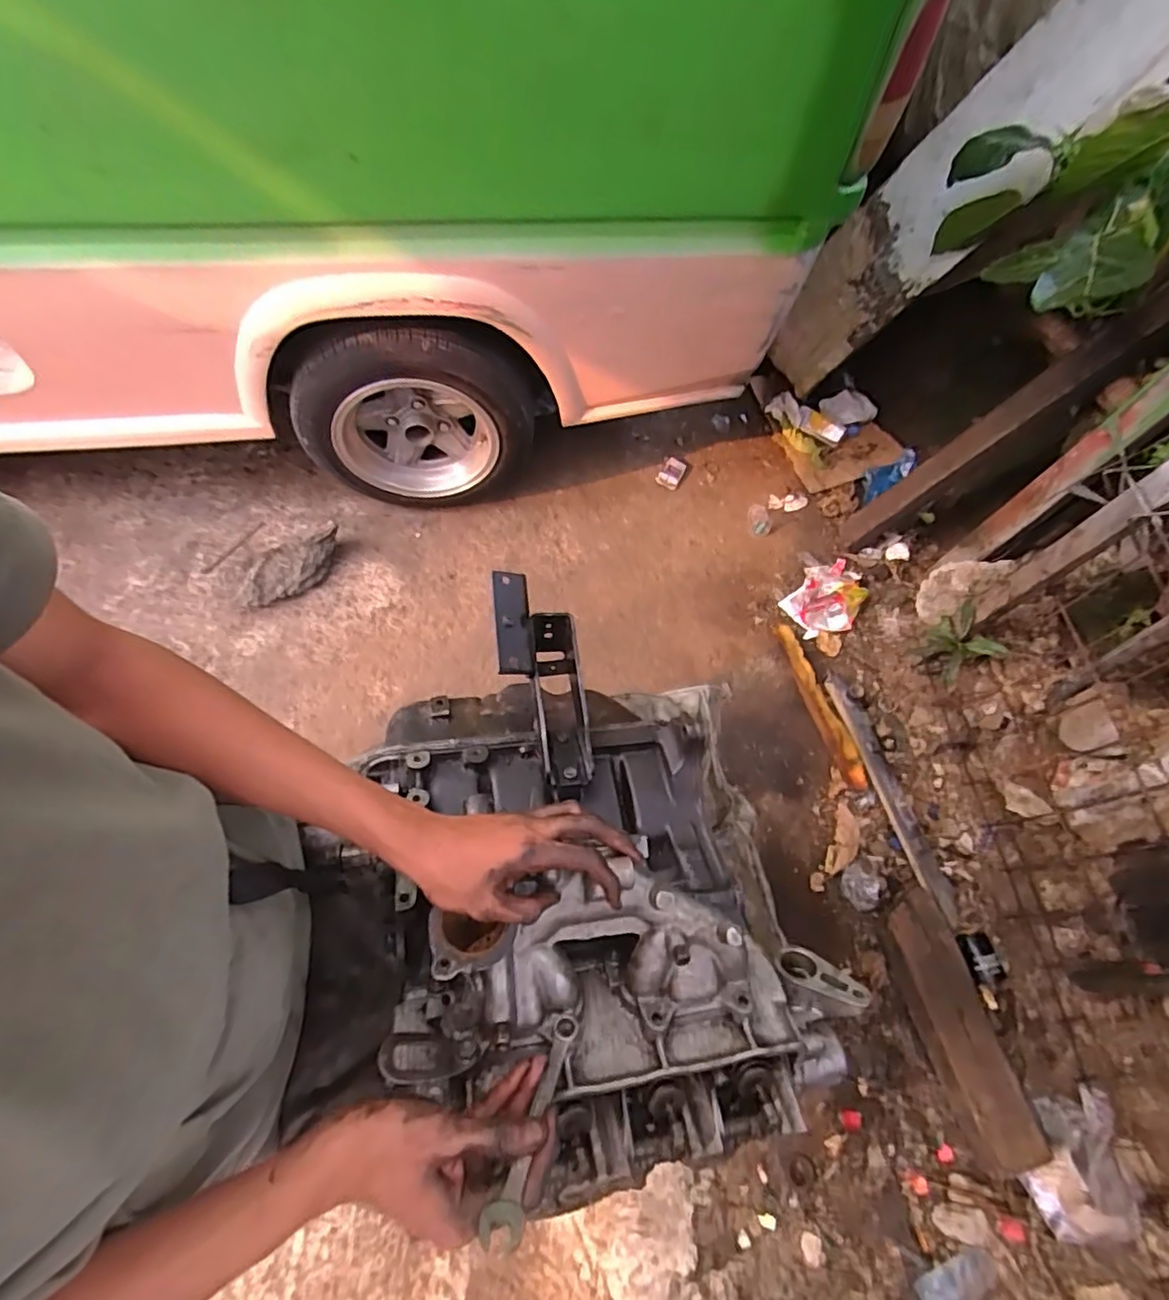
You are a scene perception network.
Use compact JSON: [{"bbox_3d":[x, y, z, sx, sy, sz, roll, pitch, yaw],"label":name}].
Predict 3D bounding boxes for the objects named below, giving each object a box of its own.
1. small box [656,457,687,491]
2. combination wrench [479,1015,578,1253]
[{"bbox_3d":[0.246,-0.500,1.722,0.063,0.013,0.104,31,64,5],"label":"small box"},{"bbox_3d":[-0.030,0.303,0.397,0.021,0.013,0.141,22,24,6],"label":"combination wrench"}]

